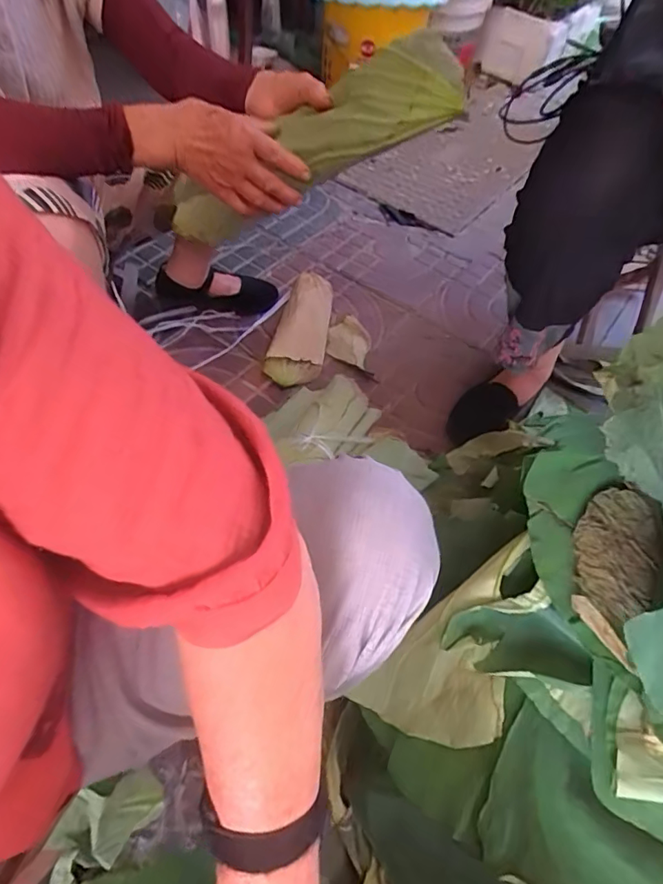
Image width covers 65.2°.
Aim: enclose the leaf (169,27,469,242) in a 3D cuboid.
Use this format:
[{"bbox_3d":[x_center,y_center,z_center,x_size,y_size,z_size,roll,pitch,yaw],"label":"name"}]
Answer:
[{"bbox_3d":[-0.035,-0.319,0.571,0.348,0.071,0.094,-17,50,24],"label":"leaf"}]

